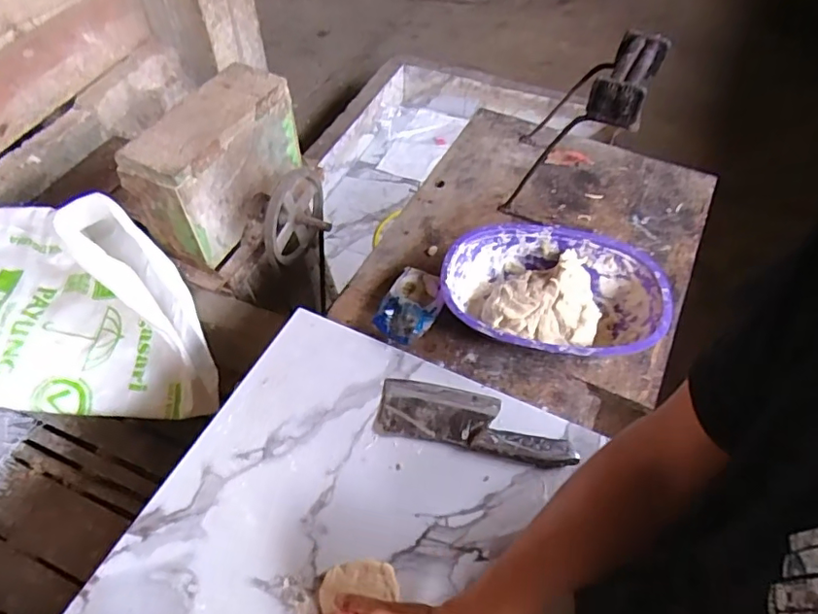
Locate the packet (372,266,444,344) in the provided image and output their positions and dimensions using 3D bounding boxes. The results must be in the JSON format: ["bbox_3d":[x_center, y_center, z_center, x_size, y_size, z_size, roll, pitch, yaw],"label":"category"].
[{"bbox_3d":[0.003,-0.004,0.805,0.082,0.026,0.115,23,54,17],"label":"packet"}]

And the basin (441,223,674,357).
[{"bbox_3d":[0.201,-0.015,0.791,0.296,0.077,0.214,7,51,5],"label":"basin"}]

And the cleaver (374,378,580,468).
[{"bbox_3d":[0.082,0.142,0.695,0.242,0.024,0.083,11,51,8],"label":"cleaver"}]

